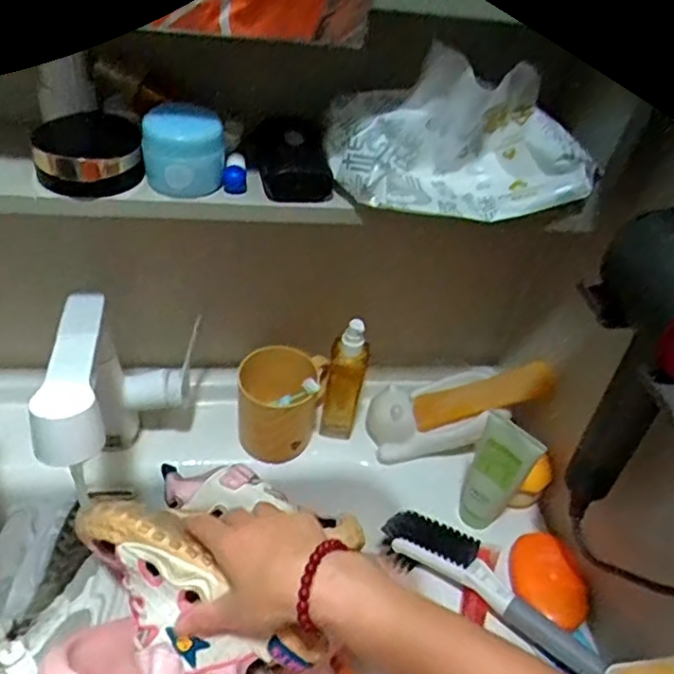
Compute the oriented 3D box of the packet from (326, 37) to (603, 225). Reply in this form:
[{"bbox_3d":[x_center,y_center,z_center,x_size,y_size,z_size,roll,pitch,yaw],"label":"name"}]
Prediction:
[{"bbox_3d":[0.092,-0.158,0.475,0.188,0.093,0.096,-1,44,-11],"label":"packet"}]

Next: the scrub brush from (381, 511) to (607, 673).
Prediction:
[{"bbox_3d":[0.142,0.235,0.572,0.223,0.051,0.041,32,47,23],"label":"scrub brush"}]

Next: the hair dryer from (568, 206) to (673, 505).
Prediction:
[{"bbox_3d":[0.220,0.035,0.447,0.089,0.234,0.093,5,43,-5],"label":"hair dryer"}]

